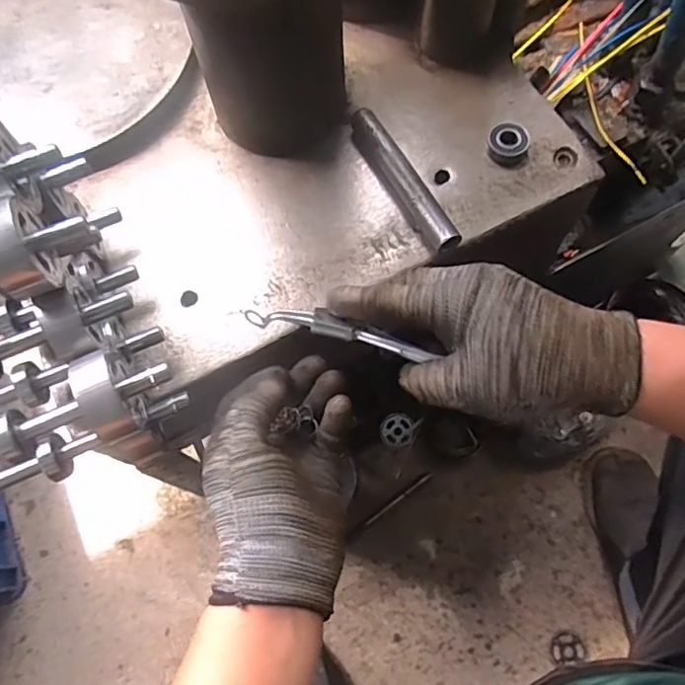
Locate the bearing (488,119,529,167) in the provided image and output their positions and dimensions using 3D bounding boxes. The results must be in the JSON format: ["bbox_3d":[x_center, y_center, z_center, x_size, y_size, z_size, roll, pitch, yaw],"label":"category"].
[{"bbox_3d":[0.136,-0.164,0.464,0.032,0.013,0.036,1,69,3],"label":"bearing"}]

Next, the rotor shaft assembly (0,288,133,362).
[{"bbox_3d":[-0.200,0.007,0.325,0.156,0.038,0.036,-18,69,-5],"label":"rotor shaft assembly"}]

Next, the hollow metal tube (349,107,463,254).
[{"bbox_3d":[0.048,-0.130,0.452,0.020,0.020,0.141,-27,70,-8],"label":"hollow metal tube"}]

